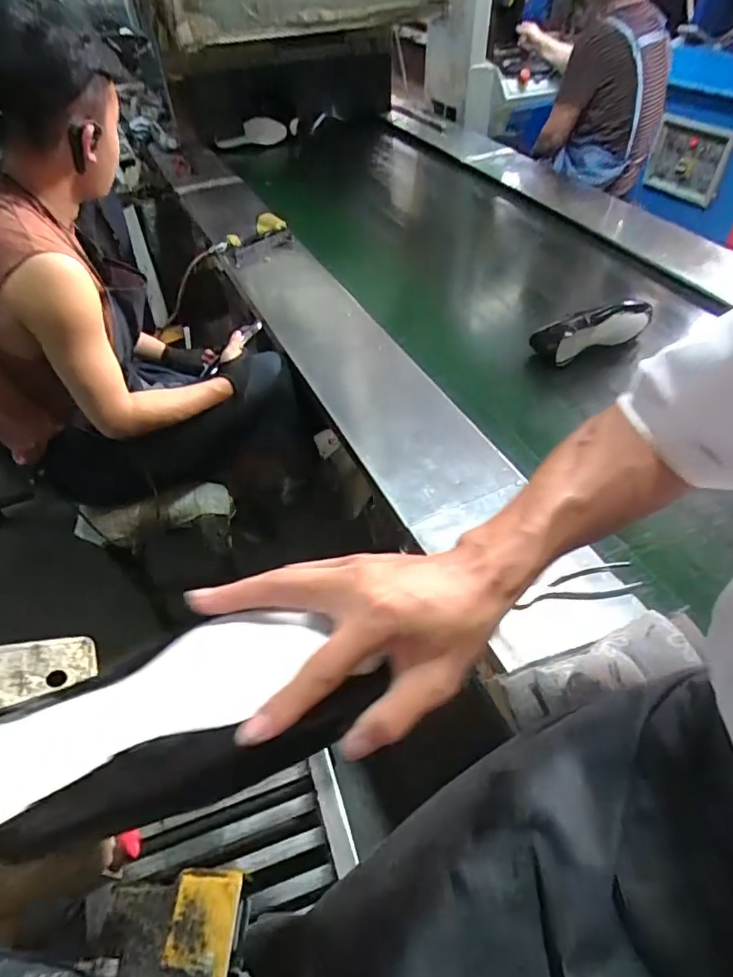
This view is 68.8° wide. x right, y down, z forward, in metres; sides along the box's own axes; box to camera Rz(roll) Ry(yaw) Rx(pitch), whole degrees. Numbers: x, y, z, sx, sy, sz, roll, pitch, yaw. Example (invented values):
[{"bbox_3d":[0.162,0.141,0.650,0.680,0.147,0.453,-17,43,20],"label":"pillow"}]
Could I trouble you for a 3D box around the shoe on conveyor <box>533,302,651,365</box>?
[{"bbox_3d":[0.501,-0.359,1.167,0.283,0.079,0.088,-21,50,-16],"label":"shoe on conveyor"}]

